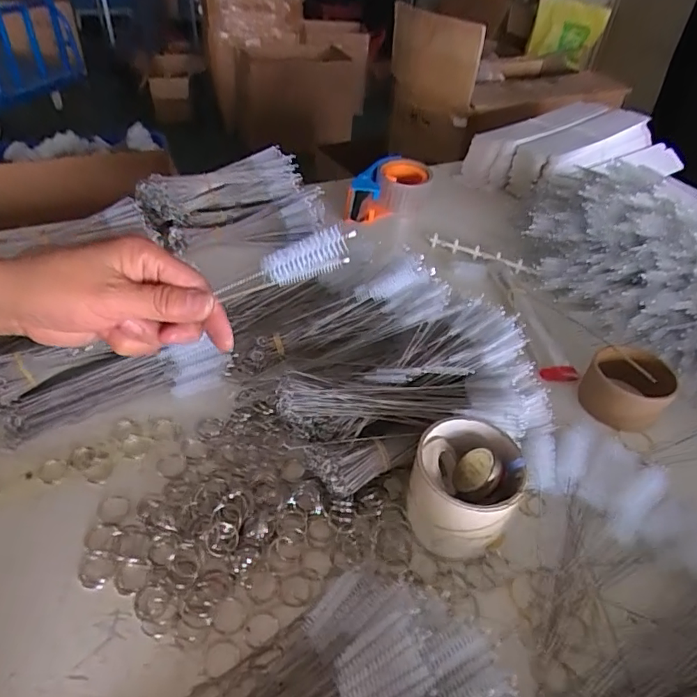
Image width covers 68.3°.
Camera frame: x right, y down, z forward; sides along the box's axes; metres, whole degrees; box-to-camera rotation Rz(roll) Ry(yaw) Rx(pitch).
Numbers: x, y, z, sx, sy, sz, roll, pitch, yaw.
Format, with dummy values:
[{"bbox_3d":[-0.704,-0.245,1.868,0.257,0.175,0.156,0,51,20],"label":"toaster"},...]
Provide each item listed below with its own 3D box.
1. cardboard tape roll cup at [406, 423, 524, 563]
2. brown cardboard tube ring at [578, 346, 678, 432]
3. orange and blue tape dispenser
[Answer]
[{"bbox_3d":[0.089,0.109,0.405,0.077,0.076,0.082,2,41,-2],"label":"cardboard tape roll cup"},{"bbox_3d":[0.290,0.035,0.534,0.078,0.062,0.078,2,41,-2],"label":"brown cardboard tube ring"},{"bbox_3d":[0.067,-0.250,0.822,0.088,0.062,0.153,26,46,23],"label":"orange and blue tape dispenser"}]

